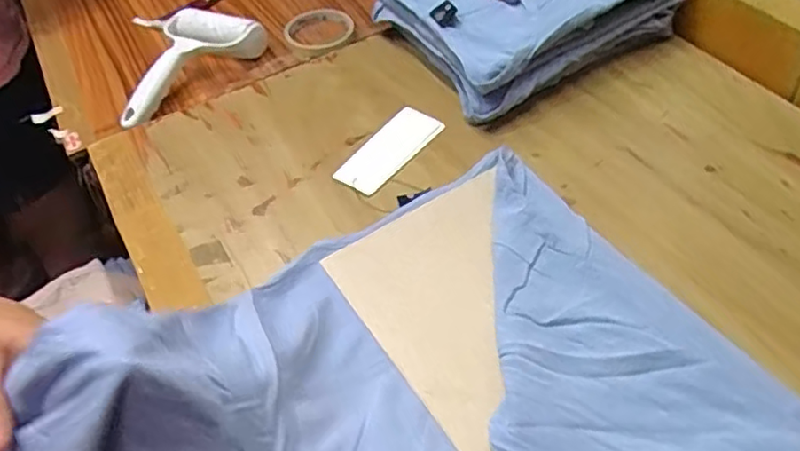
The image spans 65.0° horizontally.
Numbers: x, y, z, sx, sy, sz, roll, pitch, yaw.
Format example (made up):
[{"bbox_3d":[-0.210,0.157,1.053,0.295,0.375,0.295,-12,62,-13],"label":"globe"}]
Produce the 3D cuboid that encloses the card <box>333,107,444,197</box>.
[{"bbox_3d":[-0.013,-0.074,0.608,0.050,0.006,0.115,32,59,28],"label":"card"}]

